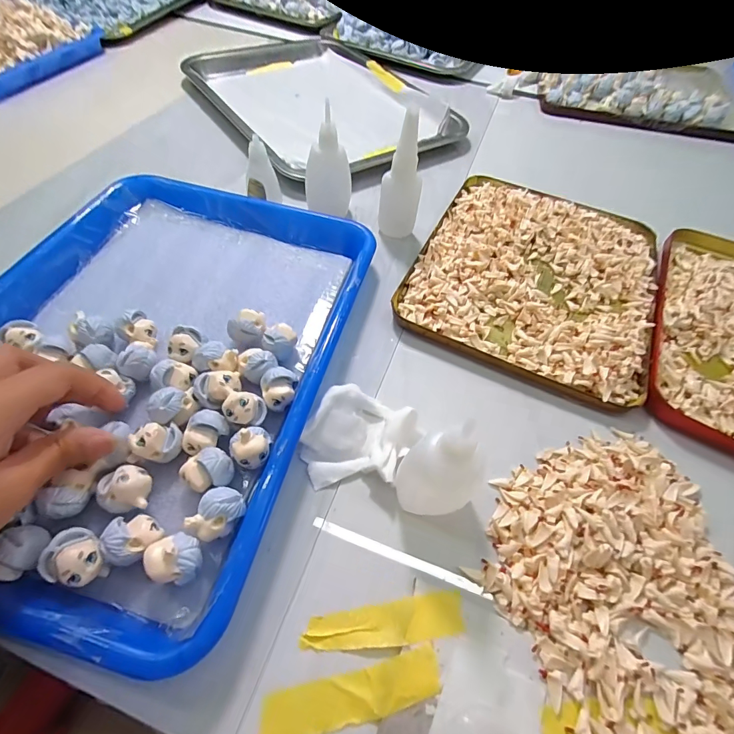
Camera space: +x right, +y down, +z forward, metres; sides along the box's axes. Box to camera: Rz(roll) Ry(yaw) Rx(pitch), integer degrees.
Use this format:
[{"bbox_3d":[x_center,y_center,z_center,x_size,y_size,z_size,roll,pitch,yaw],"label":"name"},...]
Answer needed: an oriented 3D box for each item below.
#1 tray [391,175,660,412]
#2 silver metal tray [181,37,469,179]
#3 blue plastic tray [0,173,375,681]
[{"bbox_3d":[0.153,-0.088,0.351,0.199,0.015,0.234,23,57,11],"label":"tray"},{"bbox_3d":[-0.068,-0.368,0.522,0.262,0.022,0.358,-27,62,-21],"label":"silver metal tray"},{"bbox_3d":[-0.148,-0.015,0.273,0.246,0.038,0.322,14,56,5],"label":"blue plastic tray"}]

